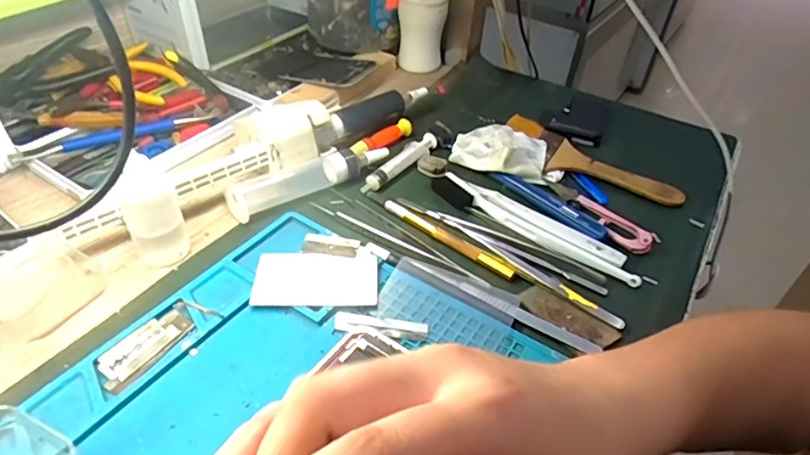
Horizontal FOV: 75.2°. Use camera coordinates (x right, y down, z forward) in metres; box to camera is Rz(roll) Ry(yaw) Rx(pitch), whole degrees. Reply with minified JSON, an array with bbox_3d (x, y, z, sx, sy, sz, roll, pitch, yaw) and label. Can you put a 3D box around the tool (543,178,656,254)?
[{"bbox_3d":[0.152,-0.014,0.416,0.022,0.008,0.100,-22,48,-26],"label":"tool"}]

